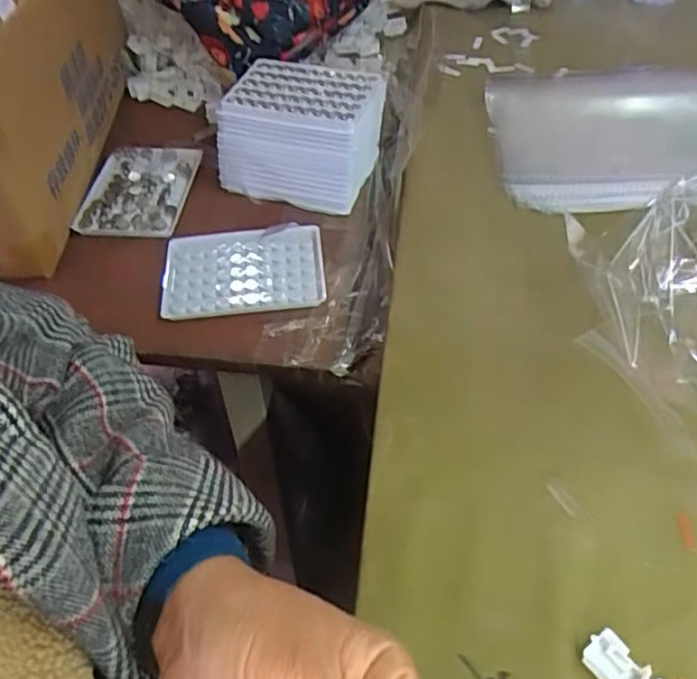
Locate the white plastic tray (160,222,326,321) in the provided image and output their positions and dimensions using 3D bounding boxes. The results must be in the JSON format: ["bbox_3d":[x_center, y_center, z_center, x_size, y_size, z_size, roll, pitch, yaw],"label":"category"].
[{"bbox_3d":[-0.086,-0.055,0.553,0.129,0.015,0.090,-5,49,-2],"label":"white plastic tray"}]

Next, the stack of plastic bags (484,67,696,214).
[{"bbox_3d":[0.304,-0.173,0.574,0.345,0.034,0.183,-1,49,3],"label":"stack of plastic bags"}]

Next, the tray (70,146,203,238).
[{"bbox_3d":[-0.196,-0.140,0.627,0.093,0.013,0.122,3,49,5],"label":"tray"}]

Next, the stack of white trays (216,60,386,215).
[{"bbox_3d":[-0.041,-0.189,0.608,0.135,0.083,0.109,12,51,13],"label":"stack of white trays"}]

